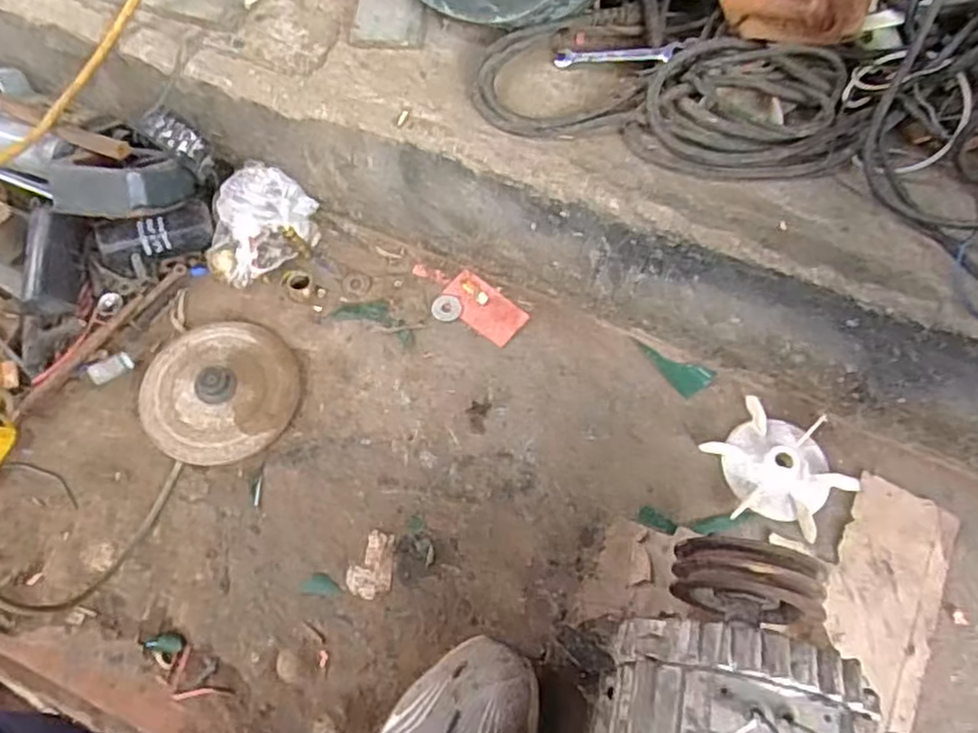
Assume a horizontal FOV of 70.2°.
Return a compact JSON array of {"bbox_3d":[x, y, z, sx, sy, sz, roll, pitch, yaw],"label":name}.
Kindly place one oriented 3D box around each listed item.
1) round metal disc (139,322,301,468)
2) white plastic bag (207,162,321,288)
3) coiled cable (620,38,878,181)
[{"bbox_3d":[-0.257,0.016,0.658,0.137,0.034,0.146,1,62,-1],"label":"round metal disc"},{"bbox_3d":[-0.237,-0.145,0.715,0.071,0.079,0.118,35,67,16],"label":"white plastic bag"},{"bbox_3d":[0.221,-0.217,0.588,0.190,0.062,0.105,6,62,2],"label":"coiled cable"}]

